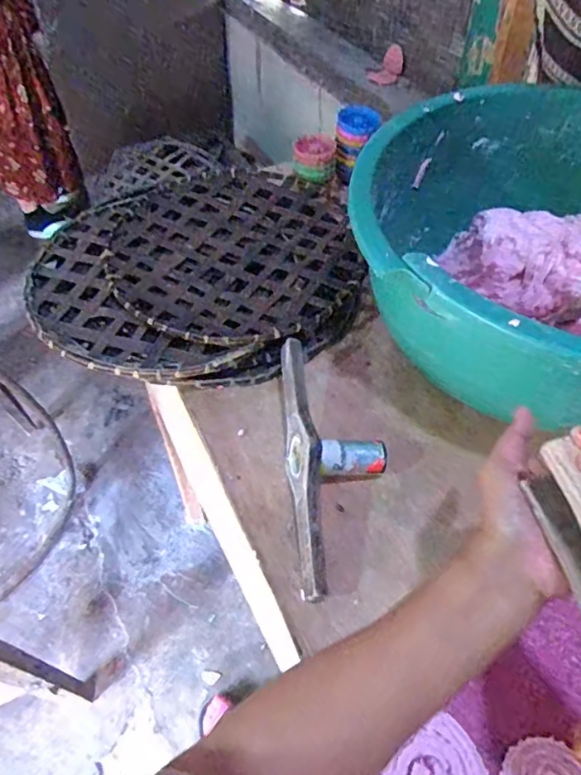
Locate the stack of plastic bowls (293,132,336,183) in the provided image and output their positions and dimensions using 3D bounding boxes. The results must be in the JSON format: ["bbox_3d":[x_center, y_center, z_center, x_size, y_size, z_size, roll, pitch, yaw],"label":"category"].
[{"bbox_3d":[0.034,-0.338,0.838,0.061,0.049,0.056,4,50,4],"label":"stack of plastic bowls"}]

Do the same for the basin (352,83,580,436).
[{"bbox_3d":[0.292,-0.143,0.601,0.408,0.159,0.418,-1,50,1],"label":"basin"}]

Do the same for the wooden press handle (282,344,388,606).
[{"bbox_3d":[0.044,0.070,0.552,0.096,0.070,0.249,-2,50,0],"label":"wooden press handle"}]

